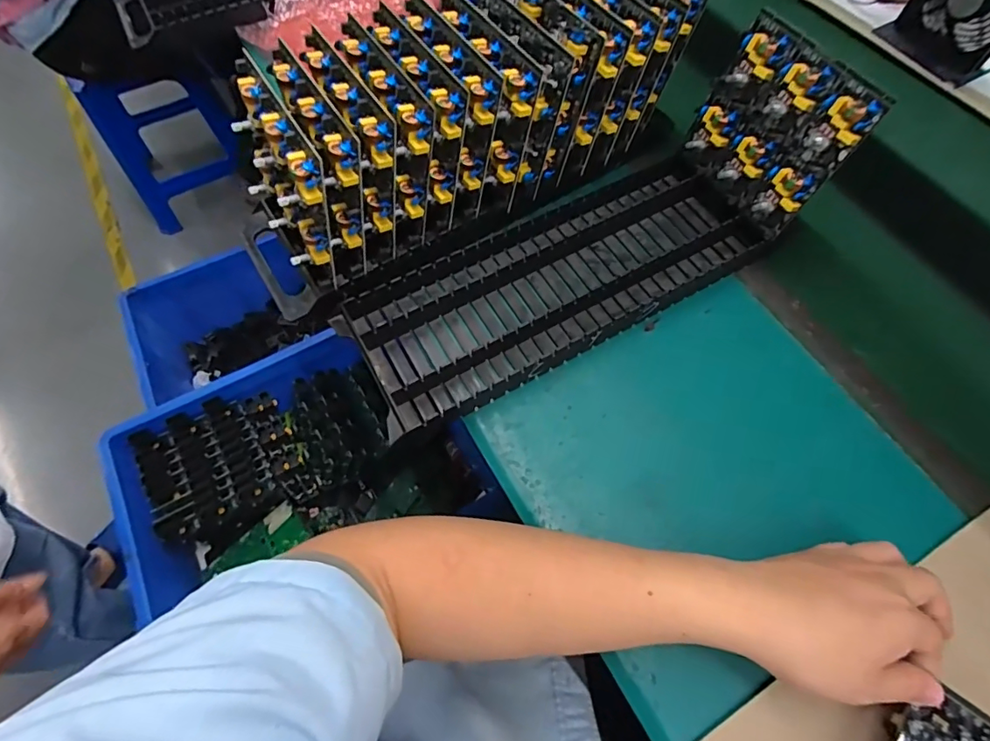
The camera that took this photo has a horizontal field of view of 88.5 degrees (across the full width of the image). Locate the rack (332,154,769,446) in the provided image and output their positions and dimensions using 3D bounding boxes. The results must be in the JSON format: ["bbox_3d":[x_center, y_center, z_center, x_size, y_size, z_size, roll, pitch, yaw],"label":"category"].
[{"bbox_3d":[0.061,-0.084,0.479,0.387,0.033,0.138,-28,67,-13],"label":"rack"}]

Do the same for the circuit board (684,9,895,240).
[{"bbox_3d":[0.242,-0.207,0.459,0.025,0.151,0.135,-22,65,-29],"label":"circuit board"}]

